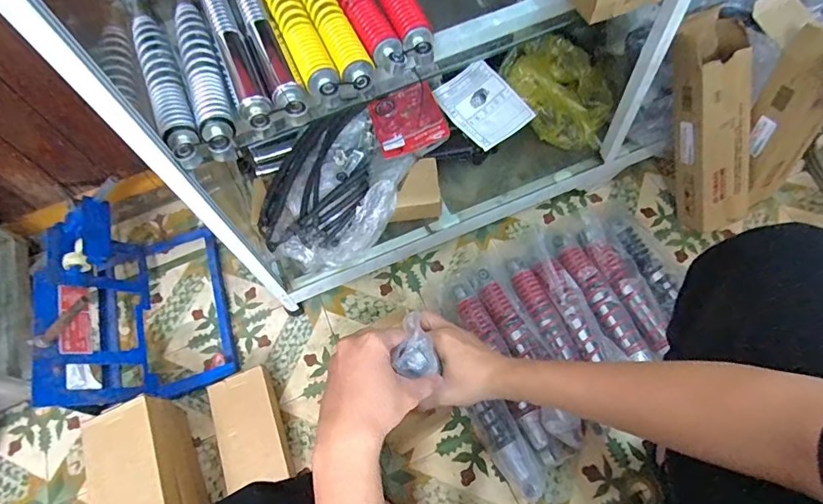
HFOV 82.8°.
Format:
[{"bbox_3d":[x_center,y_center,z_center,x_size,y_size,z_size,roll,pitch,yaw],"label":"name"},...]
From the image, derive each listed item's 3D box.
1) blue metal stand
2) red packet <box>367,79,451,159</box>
[{"bbox_3d":[-0.568,0.105,0.919,0.327,0.210,0.364,-20,64,-6],"label":"blue metal stand"},{"bbox_3d":[-0.010,-0.275,0.956,0.137,0.013,0.172,-22,59,5],"label":"red packet"}]

